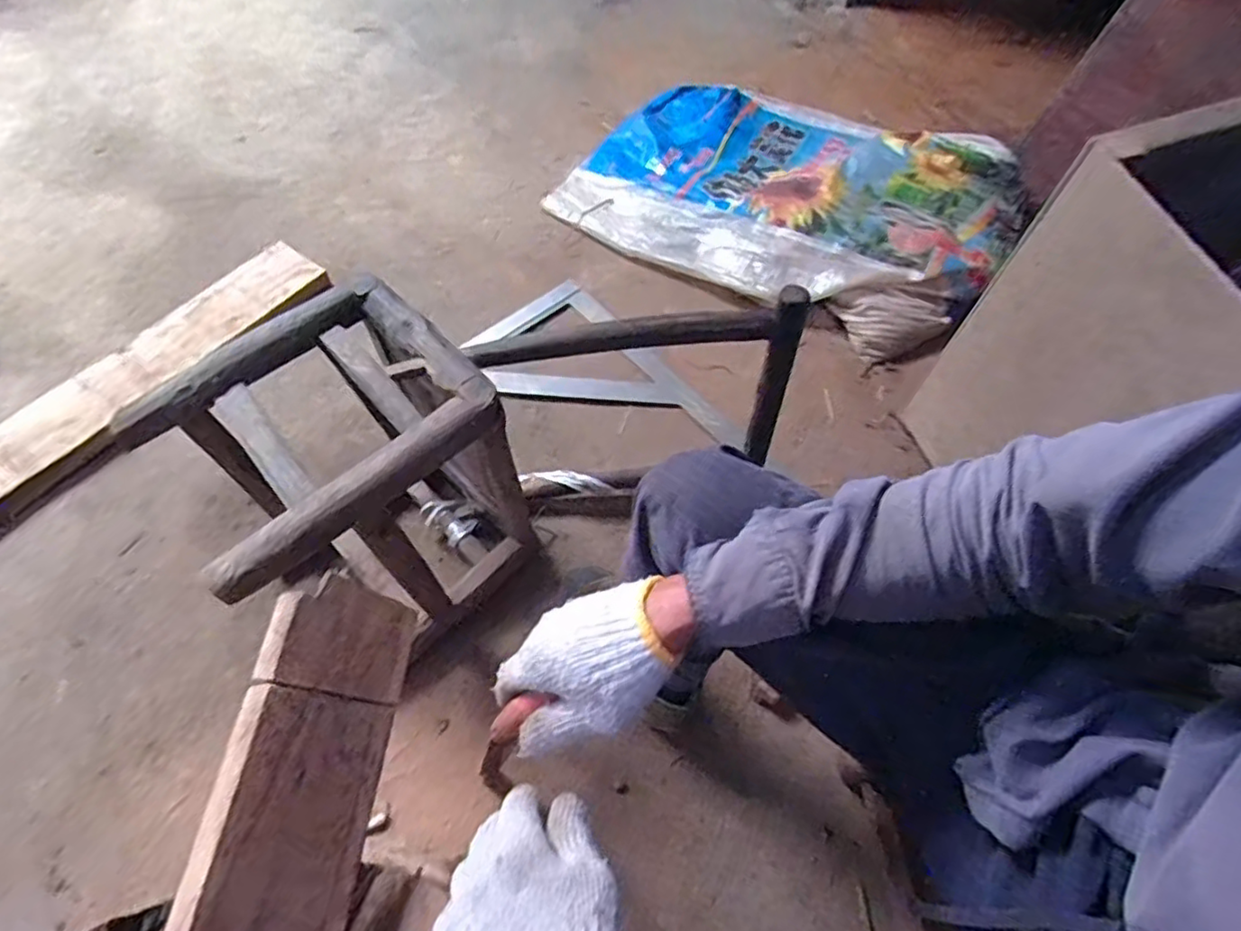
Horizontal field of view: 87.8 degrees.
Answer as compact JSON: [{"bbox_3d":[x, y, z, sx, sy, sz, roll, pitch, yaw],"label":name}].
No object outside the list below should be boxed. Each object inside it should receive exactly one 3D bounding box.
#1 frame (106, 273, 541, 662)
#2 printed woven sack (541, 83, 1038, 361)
[{"bbox_3d":[-0.311,0.027,0.779,0.287,0.340,0.297,42,66,18],"label":"frame"},{"bbox_3d":[0.341,-0.549,1.262,0.786,0.109,0.532,32,64,14],"label":"printed woven sack"}]

